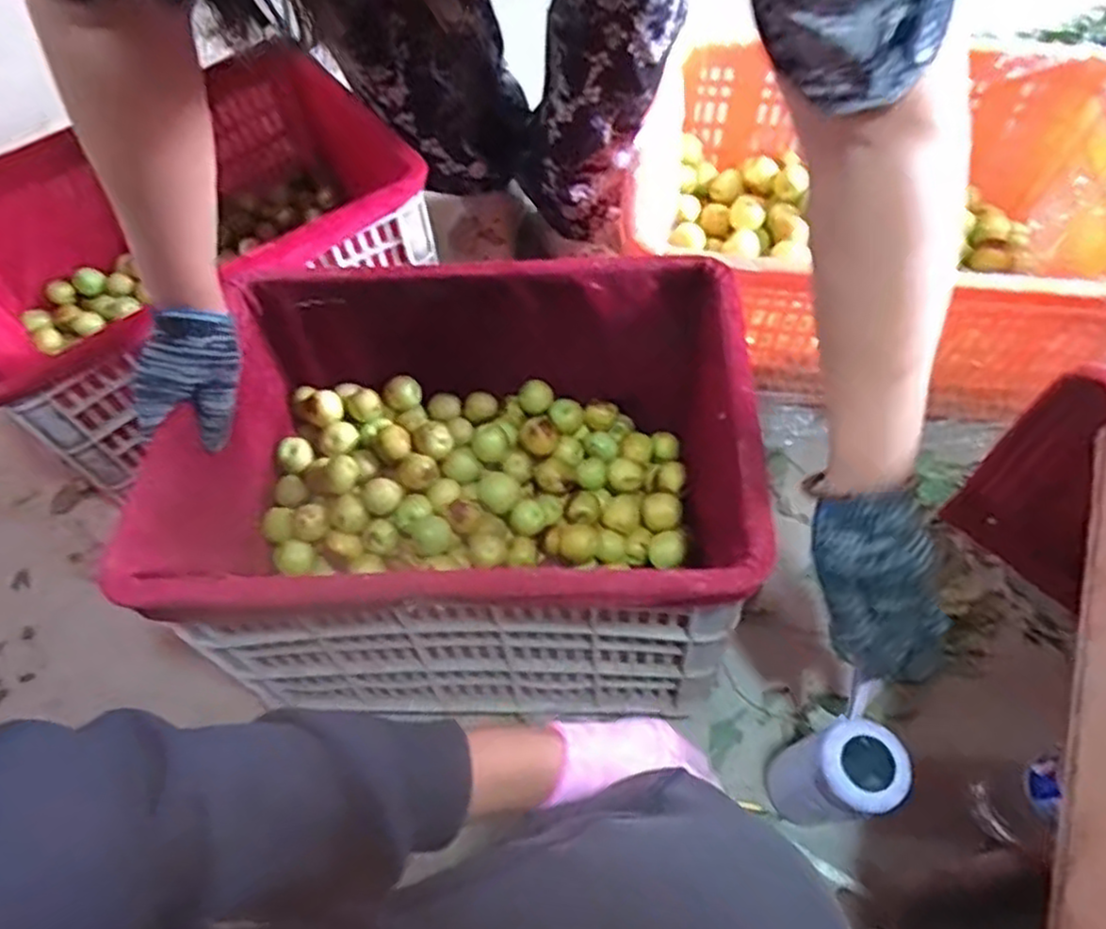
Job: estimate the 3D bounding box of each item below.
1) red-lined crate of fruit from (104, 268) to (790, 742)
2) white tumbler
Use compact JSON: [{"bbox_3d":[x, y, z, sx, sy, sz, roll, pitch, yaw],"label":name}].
[{"bbox_3d":[-0.071,0.008,0.686,0.480,0.242,0.350,1,60,4],"label":"red-lined crate of fruit"},{"bbox_3d":[0.238,0.273,0.629,0.074,0.174,0.079,-12,60,-3],"label":"white tumbler"}]

